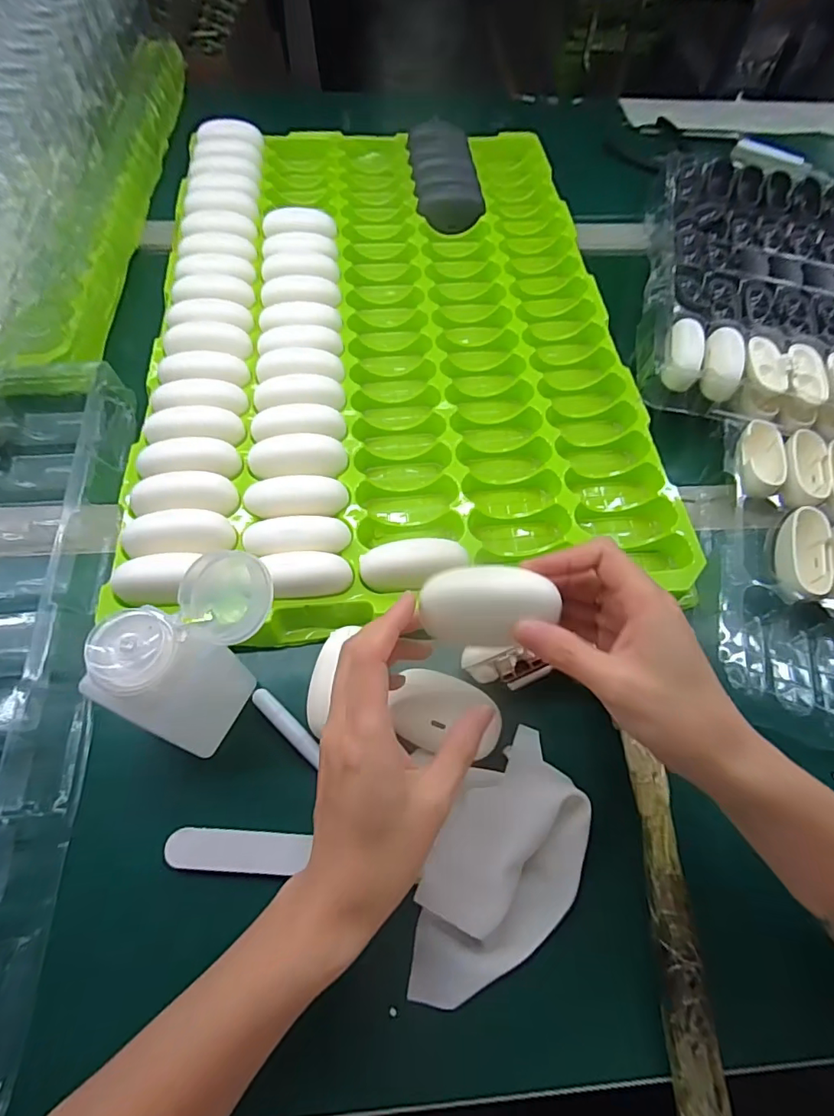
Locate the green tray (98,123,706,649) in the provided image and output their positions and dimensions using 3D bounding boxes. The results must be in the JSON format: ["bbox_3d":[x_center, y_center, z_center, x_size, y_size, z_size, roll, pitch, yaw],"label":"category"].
[{"bbox_3d":[-0.023,-0.217,0.451,0.383,0.037,0.576,-4,63,-4],"label":"green tray"}]

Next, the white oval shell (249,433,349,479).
[{"bbox_3d":[-0.083,-0.072,0.360,0.066,0.022,0.026,-4,63,-4],"label":"white oval shell"}]

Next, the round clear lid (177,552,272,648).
[{"bbox_3d":[-0.088,0.019,0.240,0.042,0.012,0.043,1,93,12],"label":"round clear lid"}]

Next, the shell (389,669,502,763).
[{"bbox_3d":[0.019,0.091,0.296,0.062,0.019,0.042,15,63,5],"label":"shell"}]

